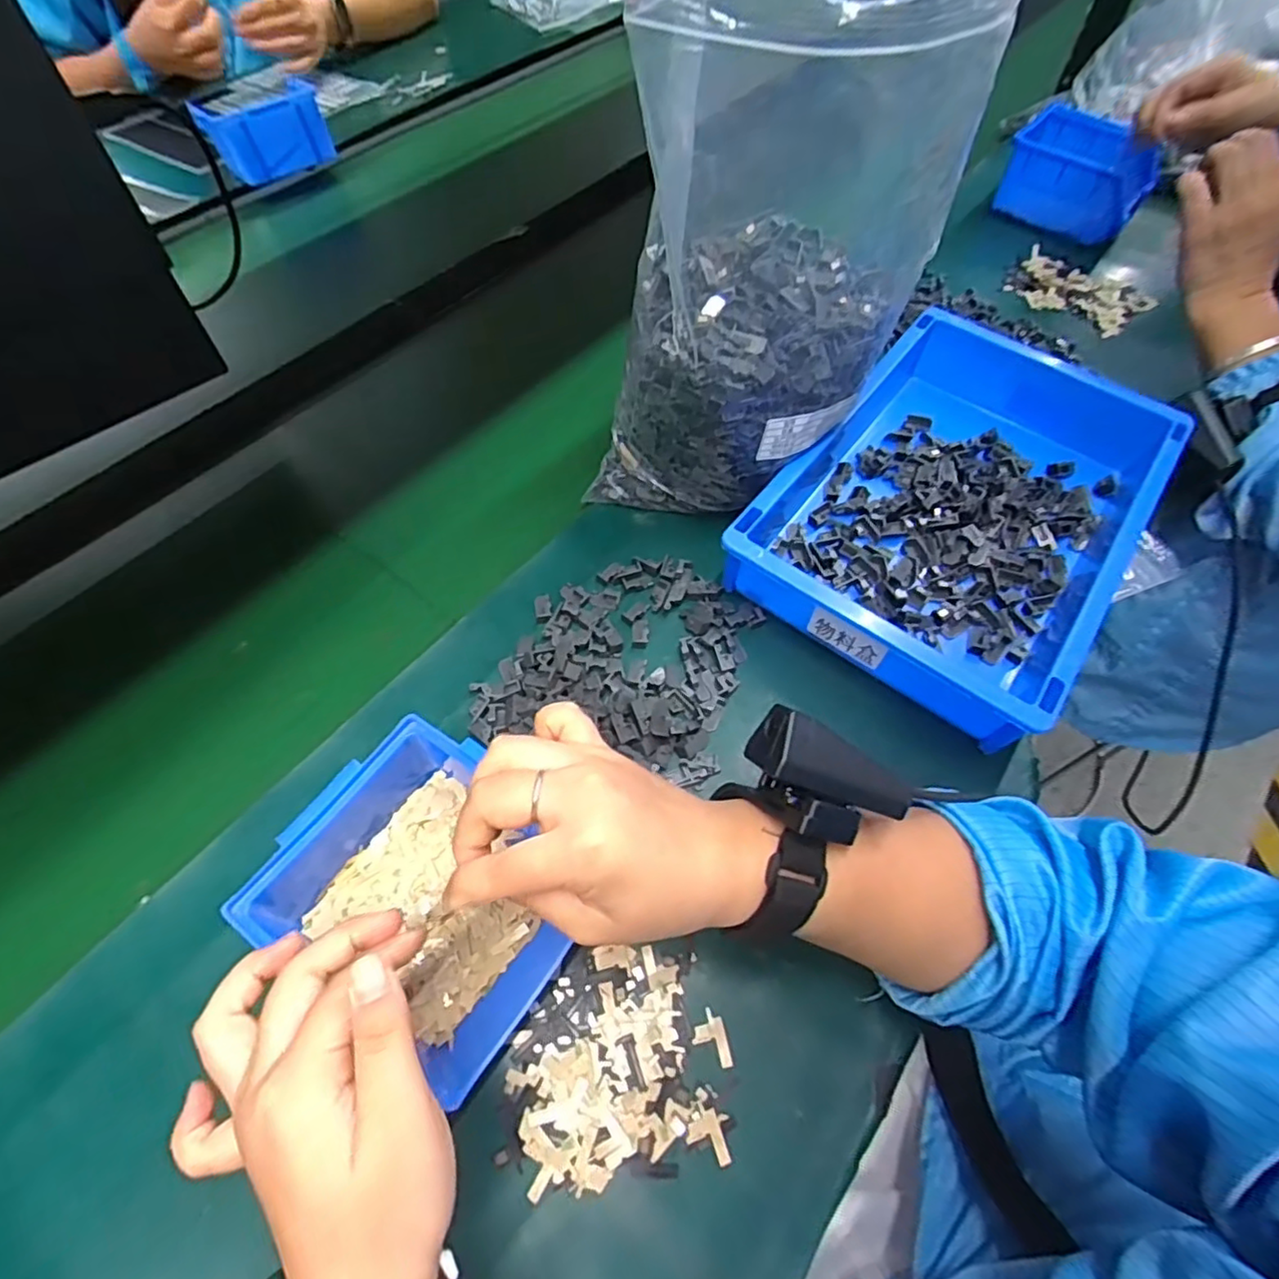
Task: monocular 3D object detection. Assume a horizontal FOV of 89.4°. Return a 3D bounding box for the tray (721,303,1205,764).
[{"bbox_3d":[0.230,-0.096,0.467,0.210,0.080,0.320,34,64,18],"label":"tray"}]

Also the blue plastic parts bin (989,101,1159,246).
[{"bbox_3d":[0.474,-0.509,0.703,0.147,0.074,0.121,30,63,16],"label":"blue plastic parts bin"}]

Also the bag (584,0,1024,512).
[{"bbox_3d":[0.078,-0.216,0.401,0.154,0.287,0.180,30,63,16],"label":"bag"}]

